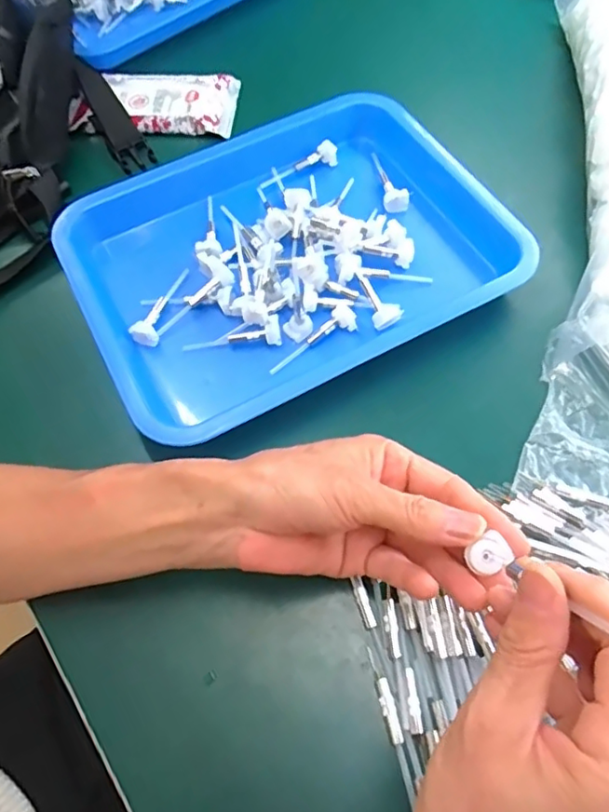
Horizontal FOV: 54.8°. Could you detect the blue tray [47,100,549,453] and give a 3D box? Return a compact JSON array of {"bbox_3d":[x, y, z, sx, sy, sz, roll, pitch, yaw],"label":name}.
[{"bbox_3d":[-0.012,-0.109,0.409,0.281,0.032,0.220,-26,63,-12],"label":"blue tray"}]

